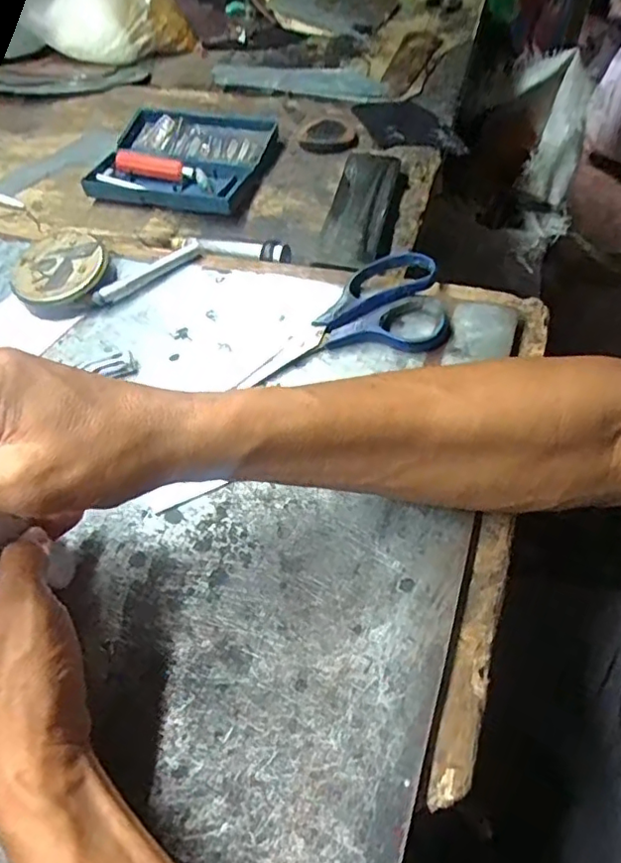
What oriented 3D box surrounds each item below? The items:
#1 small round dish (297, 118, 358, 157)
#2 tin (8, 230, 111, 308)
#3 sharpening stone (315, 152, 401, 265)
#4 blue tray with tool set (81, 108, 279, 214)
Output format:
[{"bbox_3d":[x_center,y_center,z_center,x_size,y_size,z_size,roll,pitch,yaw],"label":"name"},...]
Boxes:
[{"bbox_3d":[0.018,-0.296,0.580,0.060,0.007,0.054,24,64,15],"label":"small round dish"},{"bbox_3d":[-0.199,-0.128,0.467,0.073,0.027,0.080,-1,60,2],"label":"tin"},{"bbox_3d":[0.044,-0.201,0.514,0.052,0.013,0.154,12,62,9],"label":"sharpening stone"},{"bbox_3d":[-0.125,-0.264,0.569,0.155,0.026,0.129,16,62,11],"label":"blue tray with tool set"}]

